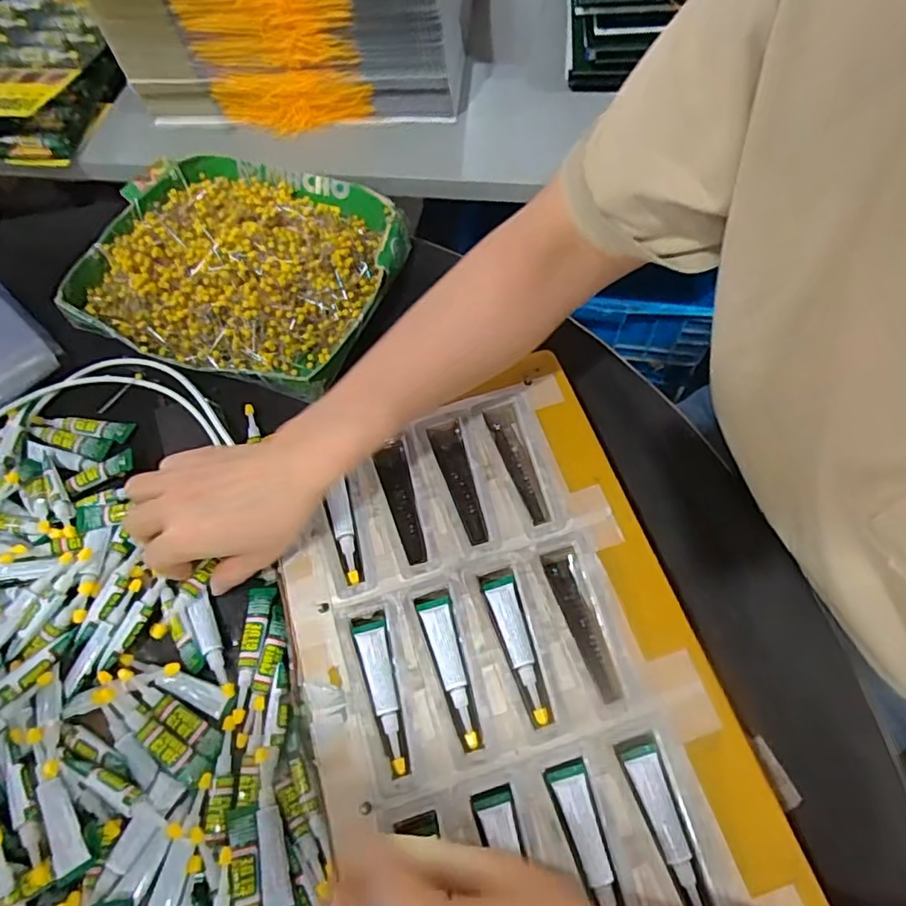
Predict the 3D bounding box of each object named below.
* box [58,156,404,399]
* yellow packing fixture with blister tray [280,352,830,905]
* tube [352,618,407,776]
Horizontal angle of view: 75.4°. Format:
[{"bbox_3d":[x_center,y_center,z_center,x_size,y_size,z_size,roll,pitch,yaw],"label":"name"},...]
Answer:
[{"bbox_3d":[-0.187,-0.170,0.525,0.270,0.049,0.215,18,66,12],"label":"box"},{"bbox_3d":[0.028,0.124,0.345,0.225,0.019,0.357,-17,62,-7],"label":"yellow packing fixture with blister tray"},{"bbox_3d":[-0.042,0.141,0.345,0.019,0.006,0.086,-15,63,-4],"label":"tube"}]

